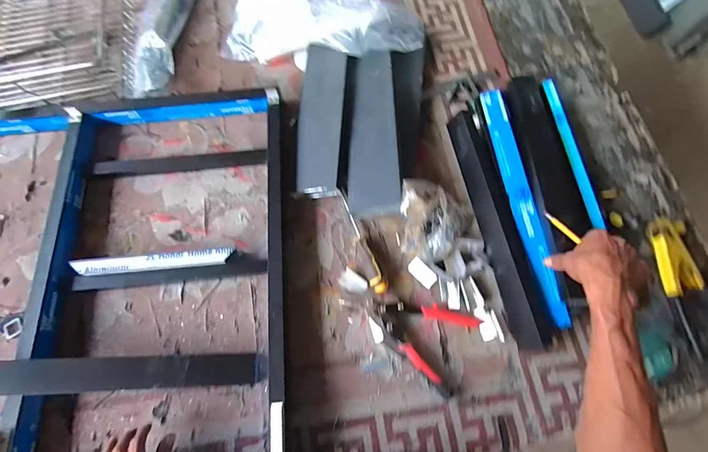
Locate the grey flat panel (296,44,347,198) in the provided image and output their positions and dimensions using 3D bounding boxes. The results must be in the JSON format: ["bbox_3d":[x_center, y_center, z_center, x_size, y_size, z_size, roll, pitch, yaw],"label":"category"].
[{"bbox_3d":[-0.068,-0.226,0.729,0.091,0.019,0.343,-1,73,13],"label":"grey flat panel"}]

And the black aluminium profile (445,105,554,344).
[{"bbox_3d":[0.256,-0.011,0.651,0.065,0.060,0.449,-10,72,-2],"label":"black aluminium profile"}]

